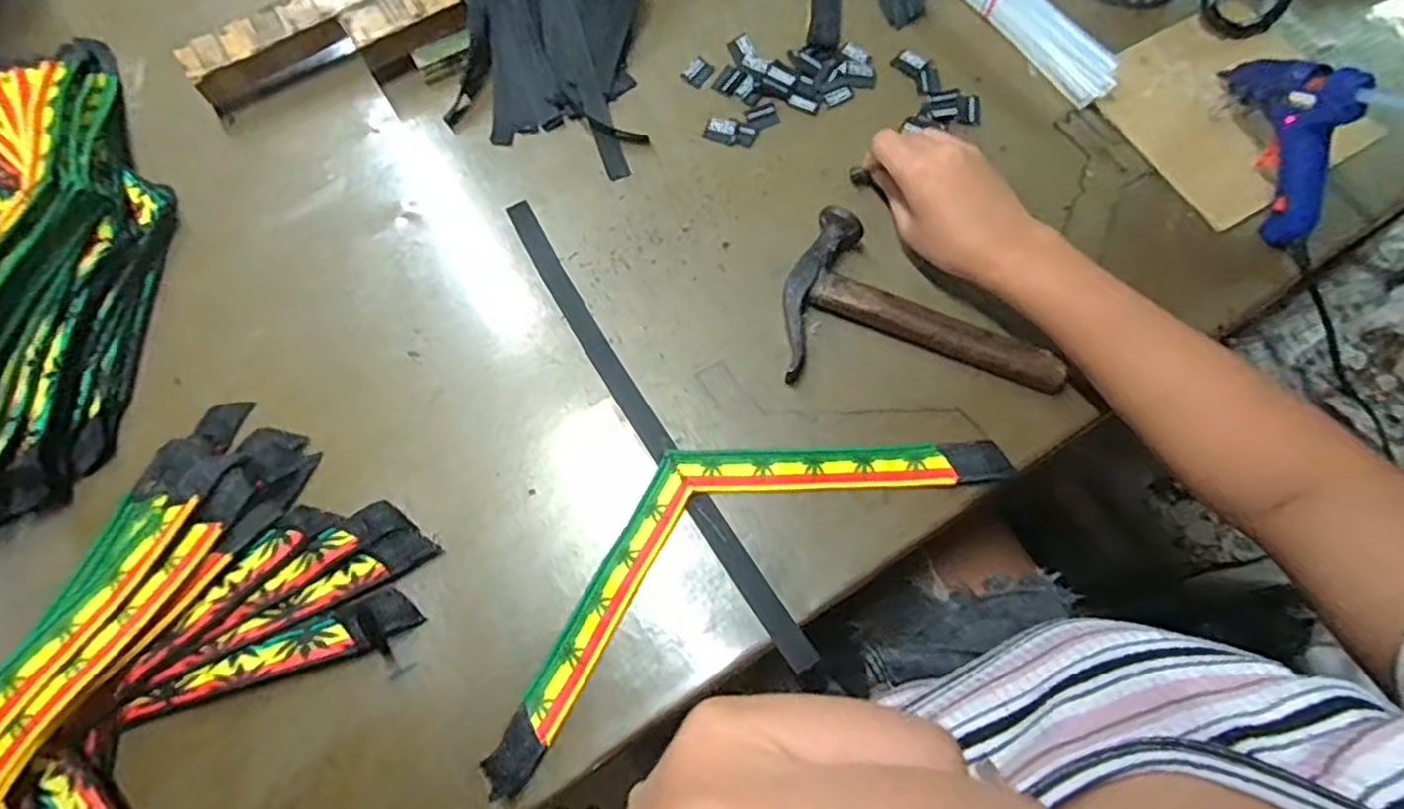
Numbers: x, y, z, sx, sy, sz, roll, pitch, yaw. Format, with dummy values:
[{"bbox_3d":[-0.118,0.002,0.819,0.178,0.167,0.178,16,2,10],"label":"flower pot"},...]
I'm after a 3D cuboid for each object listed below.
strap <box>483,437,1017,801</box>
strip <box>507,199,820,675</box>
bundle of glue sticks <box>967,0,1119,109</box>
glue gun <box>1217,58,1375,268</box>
[{"bbox_3d":[0.011,0.081,0.428,0.345,0.015,0.112,-31,74,-8],"label":"strap"},{"bbox_3d":[-0.039,0.005,0.462,0.020,0.004,0.367,-30,72,-11],"label":"strip"},{"bbox_3d":[0.244,-0.302,0.544,0.029,0.024,0.184,-34,73,-10],"label":"bundle of glue sticks"},{"bbox_3d":[0.390,-0.179,0.466,0.022,0.094,0.145,-6,71,0],"label":"glue gun"}]

